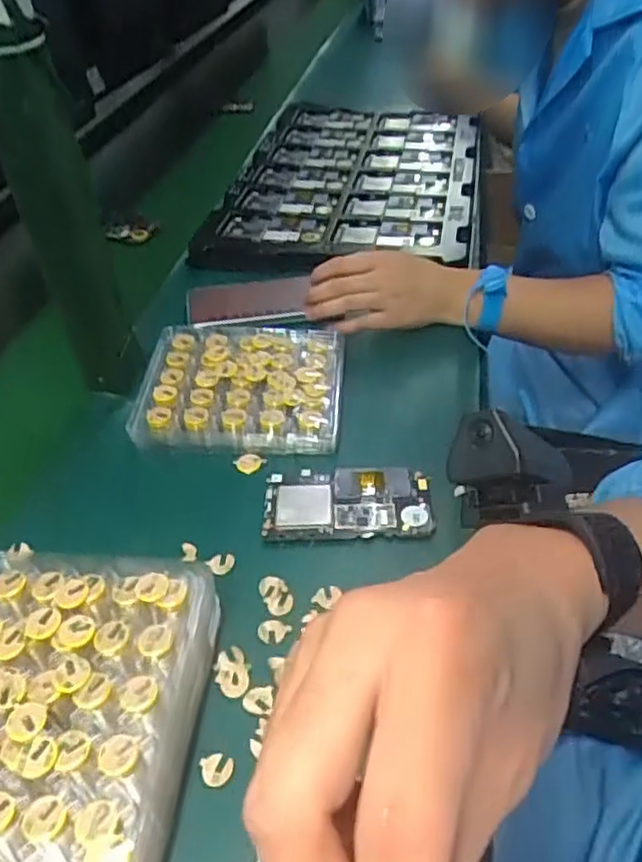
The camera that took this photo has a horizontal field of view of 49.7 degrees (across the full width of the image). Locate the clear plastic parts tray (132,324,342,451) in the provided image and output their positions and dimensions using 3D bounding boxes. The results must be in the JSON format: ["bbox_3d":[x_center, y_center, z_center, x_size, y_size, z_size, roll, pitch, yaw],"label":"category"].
[{"bbox_3d":[-0.072,-0.046,0.619,0.177,0.032,0.144,-2,42,5],"label":"clear plastic parts tray"}]

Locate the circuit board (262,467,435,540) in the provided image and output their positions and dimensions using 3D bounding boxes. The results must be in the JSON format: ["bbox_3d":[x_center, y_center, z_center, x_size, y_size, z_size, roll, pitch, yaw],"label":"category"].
[{"bbox_3d":[0.020,0.054,0.524,0.124,0.010,0.062,-2,42,6],"label":"circuit board"}]

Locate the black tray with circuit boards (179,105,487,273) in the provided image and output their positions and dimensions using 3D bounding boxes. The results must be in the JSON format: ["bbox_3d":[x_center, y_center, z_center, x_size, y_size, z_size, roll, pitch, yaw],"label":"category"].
[{"bbox_3d":[0.049,-0.367,0.982,0.350,0.037,0.551,3,42,11],"label":"black tray with circuit boards"}]

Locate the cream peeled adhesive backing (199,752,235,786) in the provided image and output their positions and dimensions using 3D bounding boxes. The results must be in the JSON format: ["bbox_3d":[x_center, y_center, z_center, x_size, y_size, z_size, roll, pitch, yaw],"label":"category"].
[{"bbox_3d":[-0.058,0.189,0.388,0.018,0.004,0.018,-3,43,3],"label":"cream peeled adhesive backing"}]

